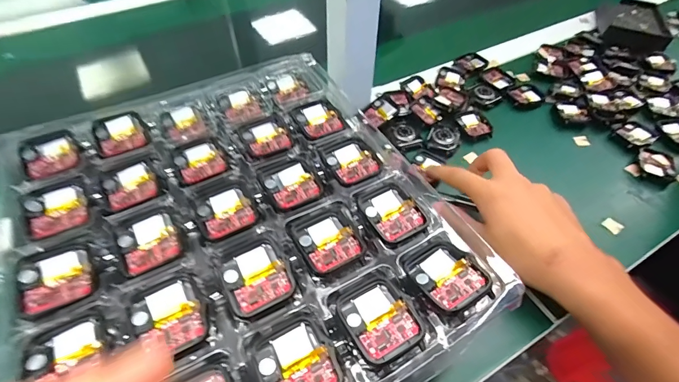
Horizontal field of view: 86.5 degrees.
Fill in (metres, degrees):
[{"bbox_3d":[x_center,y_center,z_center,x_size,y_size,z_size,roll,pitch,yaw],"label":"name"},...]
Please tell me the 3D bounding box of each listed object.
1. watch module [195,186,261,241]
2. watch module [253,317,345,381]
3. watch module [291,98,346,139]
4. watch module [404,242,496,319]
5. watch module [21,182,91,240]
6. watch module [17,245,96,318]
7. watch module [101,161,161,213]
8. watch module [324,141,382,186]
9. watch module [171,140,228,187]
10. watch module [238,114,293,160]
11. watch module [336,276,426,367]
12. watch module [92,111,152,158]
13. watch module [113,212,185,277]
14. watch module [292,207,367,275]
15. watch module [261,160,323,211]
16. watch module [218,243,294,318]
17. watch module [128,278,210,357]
[{"bbox_3d":[-0.075,0.013,0.241,0.035,0.004,0.040,-23,56,-19],"label":"watch module"},{"bbox_3d":[-0.021,0.087,0.180,0.036,0.007,0.040,-22,55,-18],"label":"watch module"},{"bbox_3d":[-0.018,-0.061,0.302,0.035,0.005,0.043,-24,56,-19],"label":"watch module"},{"bbox_3d":[0.063,0.050,0.210,0.036,0.012,0.043,-25,56,-20],"label":"watch module"},{"bbox_3d":[-0.186,0.011,0.237,0.035,0.010,0.036,-23,56,-19],"label":"watch module"},{"bbox_3d":[-0.162,0.050,0.207,0.035,0.007,0.038,-23,56,-19],"label":"watch module"},{"bbox_3d":[-0.148,-0.005,0.254,0.034,0.004,0.041,-25,56,-20],"label":"watch module"},{"bbox_3d":[0.009,-0.022,0.271,0.036,0.004,0.036,-28,57,-22],"label":"watch module"},{"bbox_3d":[-0.105,-0.023,0.269,0.034,0.004,0.040,-24,56,-19],"label":"watch module"},{"bbox_3d":[-0.059,-0.043,0.288,0.036,0.004,0.043,-22,55,-18],"label":"watch module"},{"bbox_3d":[0.021,0.070,0.197,0.035,0.007,0.042,-23,55,-18],"label":"watch module"},{"bbox_3d":[-0.171,-0.046,0.283,0.036,0.010,0.036,-23,56,-18],"label":"watch module"},{"bbox_3d":[-0.118,0.031,0.223,0.034,0.004,0.039,-26,57,-20],"label":"watch module"},{"bbox_3d":[-0.006,0.030,0.227,0.037,0.006,0.039,-22,55,-18],"label":"watch module"},{"bbox_3d":[-0.034,-0.005,0.256,0.035,0.004,0.039,-25,56,-20],"label":"watch module"},{"bbox_3d":[-0.048,0.049,0.209,0.035,0.006,0.039,-24,56,-19],"label":"watch module"},{"bbox_3d":[-0.092,0.067,0.194,0.033,0.005,0.041,-27,57,-21],"label":"watch module"}]

